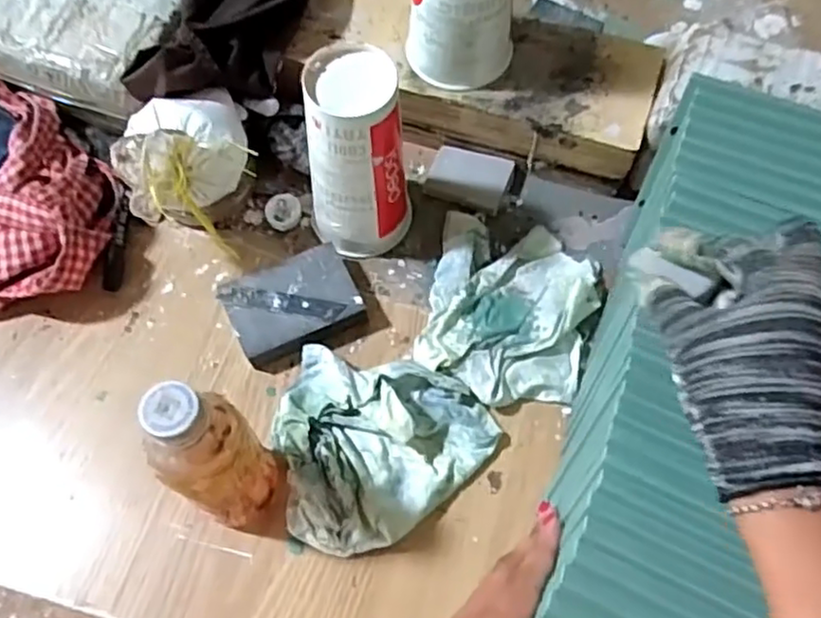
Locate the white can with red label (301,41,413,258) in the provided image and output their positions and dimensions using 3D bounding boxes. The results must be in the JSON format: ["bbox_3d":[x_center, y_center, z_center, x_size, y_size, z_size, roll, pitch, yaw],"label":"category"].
[{"bbox_3d":[-0.039,-0.110,0.506,0.073,0.159,0.072,0,67,0],"label":"white can with red label"}]

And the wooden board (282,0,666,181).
[{"bbox_3d":[0.054,-0.198,0.586,0.294,0.067,0.110,18,68,8],"label":"wooden board"}]

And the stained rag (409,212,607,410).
[{"bbox_3d":[0.078,-0.003,0.525,0.125,0.028,0.151,13,67,6],"label":"stained rag"}]

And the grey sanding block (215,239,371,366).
[{"bbox_3d":[-0.091,-0.006,0.526,0.095,0.031,0.071,-26,69,-11],"label":"grey sanding block"}]

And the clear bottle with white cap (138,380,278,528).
[{"bbox_3d":[-0.115,0.092,0.404,0.047,0.171,0.054,41,73,16],"label":"clear bottle with white cap"}]

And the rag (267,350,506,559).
[{"bbox_3d":[-0.026,0.098,0.472,0.146,0.036,0.136,21,68,9],"label":"rag"}]

